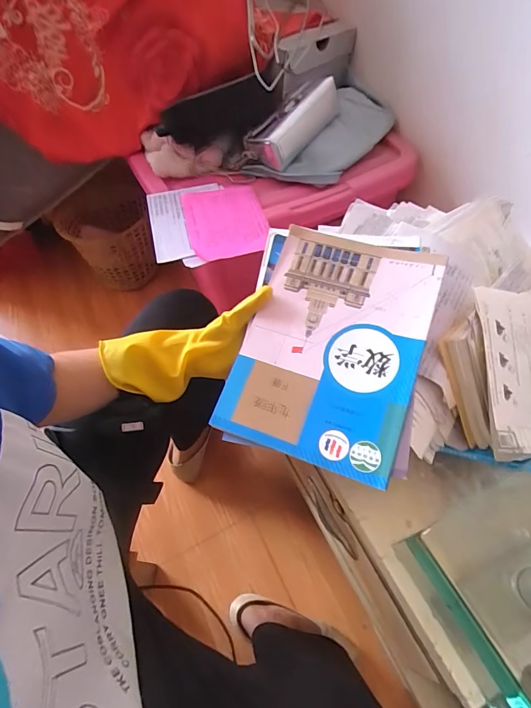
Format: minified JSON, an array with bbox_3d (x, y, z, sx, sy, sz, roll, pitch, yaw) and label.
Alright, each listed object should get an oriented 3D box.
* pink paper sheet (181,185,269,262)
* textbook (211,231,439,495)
[{"bbox_3d":[-0.070,-0.234,0.653,0.131,0.008,0.187,-12,58,-5],"label":"pink paper sheet"},{"bbox_3d":[0.071,-0.015,0.411,0.182,0.009,0.260,16,73,16],"label":"textbook"}]

